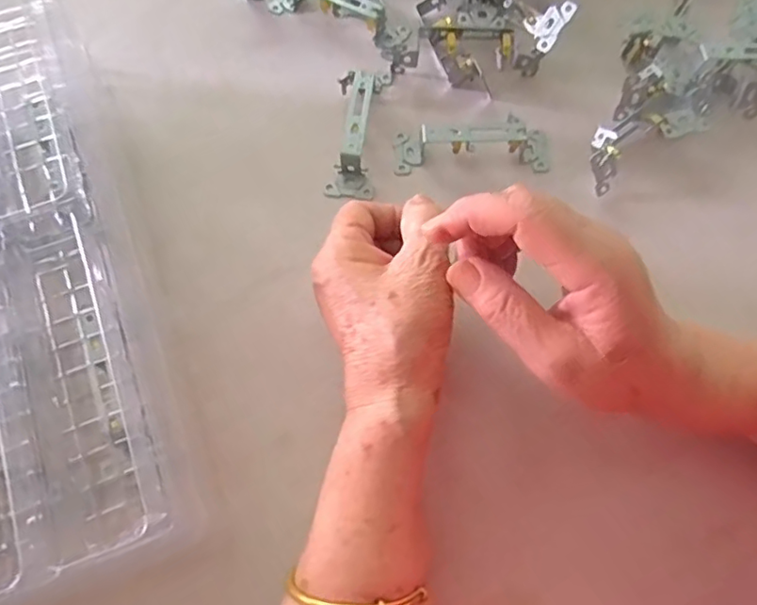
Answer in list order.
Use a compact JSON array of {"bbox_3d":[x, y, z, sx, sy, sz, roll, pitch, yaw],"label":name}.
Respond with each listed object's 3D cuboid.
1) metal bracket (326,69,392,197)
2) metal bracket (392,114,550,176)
[{"bbox_3d":[-0.013,-0.122,0.399,0.032,0.024,0.102,7,72,1],"label":"metal bracket"},{"bbox_3d":[0.064,-0.107,0.395,0.103,0.023,0.032,-2,72,-2],"label":"metal bracket"}]

